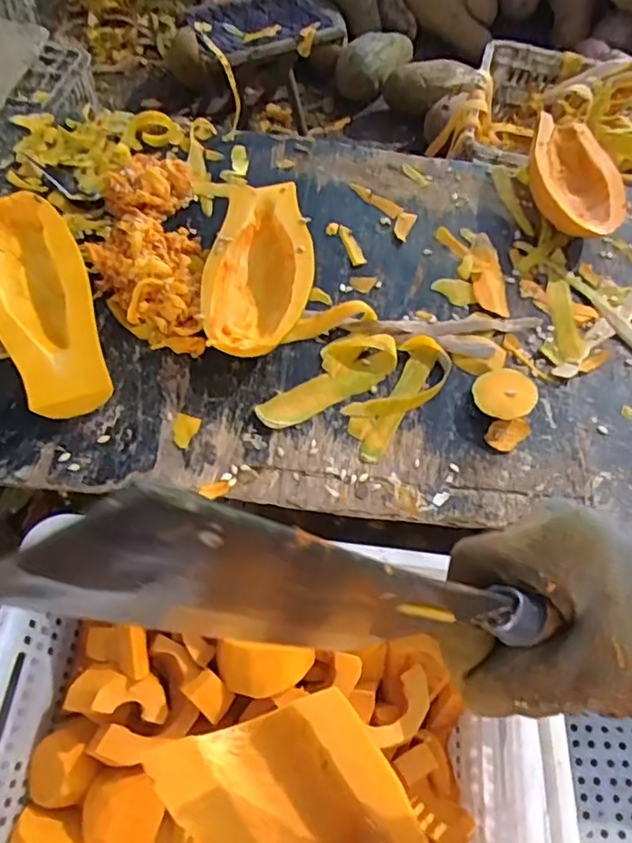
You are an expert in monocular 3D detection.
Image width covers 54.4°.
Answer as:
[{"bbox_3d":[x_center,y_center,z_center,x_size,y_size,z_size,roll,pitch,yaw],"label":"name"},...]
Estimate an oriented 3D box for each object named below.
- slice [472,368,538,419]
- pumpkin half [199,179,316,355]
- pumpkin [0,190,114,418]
[{"bbox_3d":[0.230,-0.033,0.750,0.070,0.029,0.077,2,59,-3],"label":"slice"},{"bbox_3d":[-0.072,-0.189,0.782,0.132,0.072,0.279,2,61,-3],"label":"pumpkin half"},{"bbox_3d":[-0.321,-0.136,0.717,0.117,0.086,0.282,-16,62,-14],"label":"pumpkin"}]

